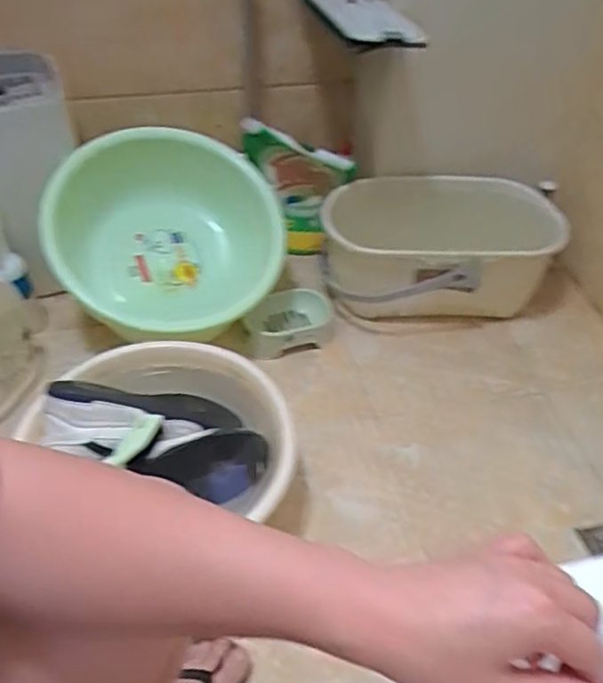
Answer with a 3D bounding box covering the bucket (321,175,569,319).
[{"bbox_3d":[0.240,-0.172,1.133,0.385,0.186,0.212,0,46,-1],"label":"bucket"}]

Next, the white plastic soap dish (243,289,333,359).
[{"bbox_3d":[-0.021,-0.033,1.136,0.162,0.048,0.113,-10,47,-11],"label":"white plastic soap dish"}]

